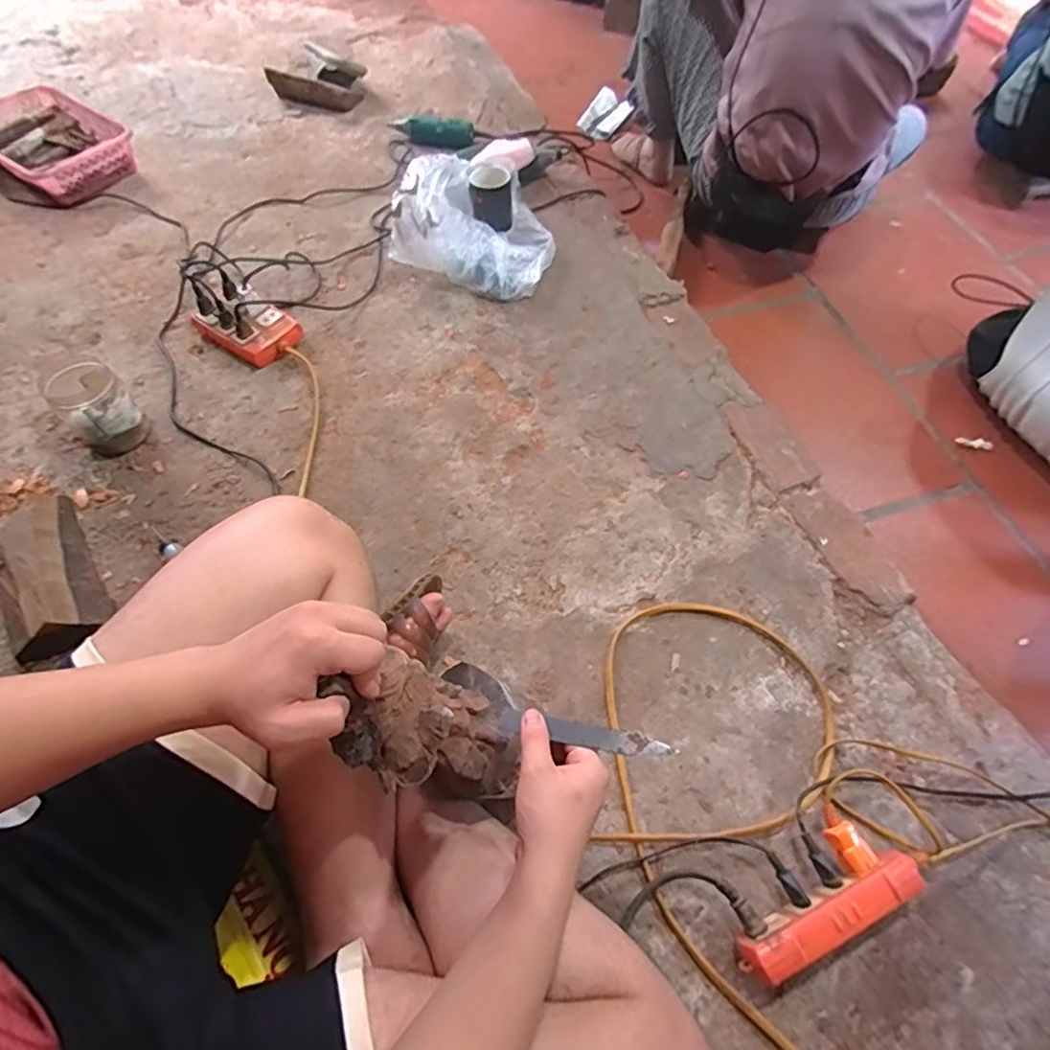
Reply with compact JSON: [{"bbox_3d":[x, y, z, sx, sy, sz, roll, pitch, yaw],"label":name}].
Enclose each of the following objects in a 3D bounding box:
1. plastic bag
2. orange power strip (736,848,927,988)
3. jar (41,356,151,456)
[{"bbox_3d":[-0.079,-0.593,1.095,0.281,0.149,0.275,15,63,9],"label":"plastic bag"},{"bbox_3d":[0.307,0.395,0.586,0.203,0.063,0.042,-20,64,-15],"label":"orange power strip"},{"bbox_3d":[-0.636,-0.176,0.856,0.091,0.113,0.102,-38,70,-24],"label":"jar"}]

